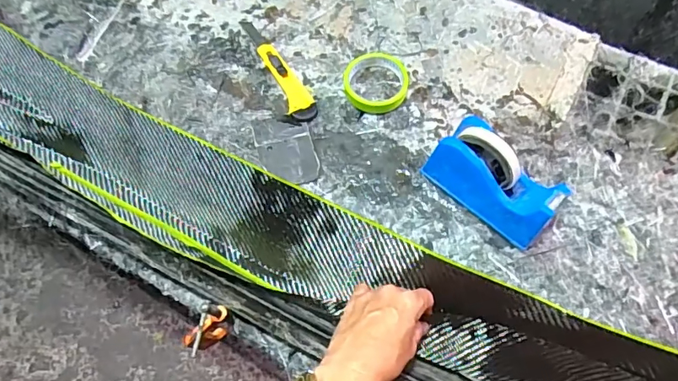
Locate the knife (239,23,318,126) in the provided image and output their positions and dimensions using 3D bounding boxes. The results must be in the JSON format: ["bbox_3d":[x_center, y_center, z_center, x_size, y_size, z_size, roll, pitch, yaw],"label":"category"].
[{"bbox_3d":[-0.090,-0.181,0.709,0.037,0.016,0.204,-26,70,-11],"label":"knife"}]

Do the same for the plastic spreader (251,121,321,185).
[{"bbox_3d":[-0.070,-0.054,0.653,0.072,0.006,0.103,-15,65,-5],"label":"plastic spreader"}]

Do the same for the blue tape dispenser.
[{"bbox_3d":[0.188,-0.013,0.579,0.074,0.104,0.159,-42,72,-16],"label":"blue tape dispenser"}]

